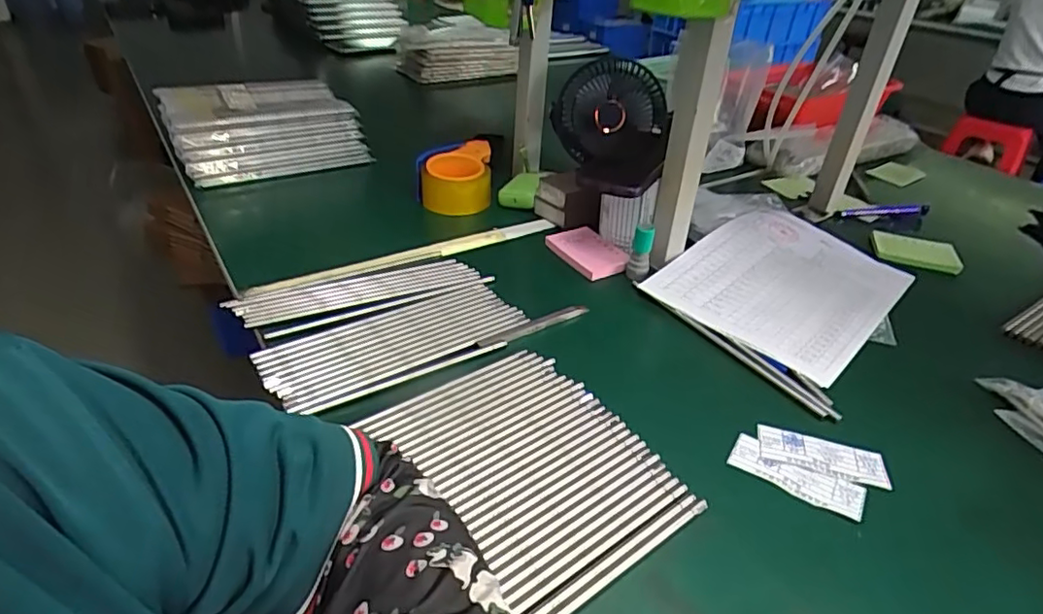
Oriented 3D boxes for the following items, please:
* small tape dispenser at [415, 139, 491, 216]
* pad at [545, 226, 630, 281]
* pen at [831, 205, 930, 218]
[{"bbox_3d":[-0.097,-0.186,0.855,0.104,0.070,0.102,-3,35,-9],"label":"small tape dispenser"},{"bbox_3d":[0.081,-0.069,0.736,0.066,0.016,0.102,-16,39,-26],"label":"pad"},{"bbox_3d":[0.529,-0.138,0.874,0.149,0.017,0.014,-3,35,-10],"label":"pen"}]

